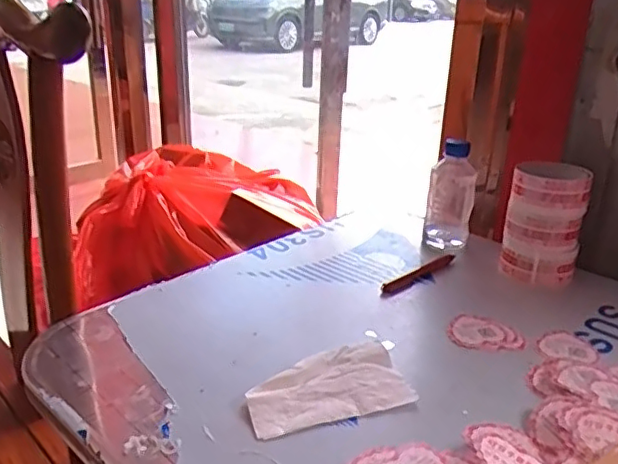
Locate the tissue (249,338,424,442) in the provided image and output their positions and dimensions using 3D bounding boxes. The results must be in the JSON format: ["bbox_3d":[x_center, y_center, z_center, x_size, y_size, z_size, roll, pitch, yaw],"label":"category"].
[{"bbox_3d":[0.014,0.132,0.521,0.141,0.014,0.083,-7,25,-19],"label":"tissue"}]

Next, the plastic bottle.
[{"bbox_3d":[0.192,-0.050,0.810,0.060,0.137,0.059,7,25,11],"label":"plastic bottle"}]

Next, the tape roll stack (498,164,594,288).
[{"bbox_3d":[0.283,-0.011,0.720,0.086,0.146,0.076,11,26,20],"label":"tape roll stack"}]

